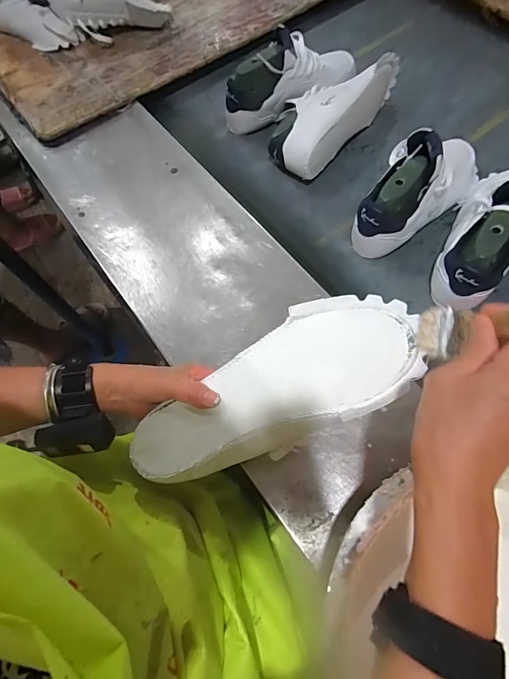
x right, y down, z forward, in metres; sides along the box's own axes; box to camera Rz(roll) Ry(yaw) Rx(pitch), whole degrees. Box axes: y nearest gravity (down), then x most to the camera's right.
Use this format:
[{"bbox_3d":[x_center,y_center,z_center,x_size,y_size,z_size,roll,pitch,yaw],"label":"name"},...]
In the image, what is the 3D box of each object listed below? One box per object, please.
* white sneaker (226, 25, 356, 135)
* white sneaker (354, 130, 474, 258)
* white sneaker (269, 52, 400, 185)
[{"bbox_3d":[0.069,-0.489,0.688,0.256,0.109,0.101,-30,67,-12],"label":"white sneaker"},{"bbox_3d":[0.260,-0.244,0.590,0.114,0.128,0.246,36,71,17],"label":"white sneaker"},{"bbox_3d":[0.142,-0.427,0.692,0.119,0.092,0.297,38,73,16],"label":"white sneaker"}]

